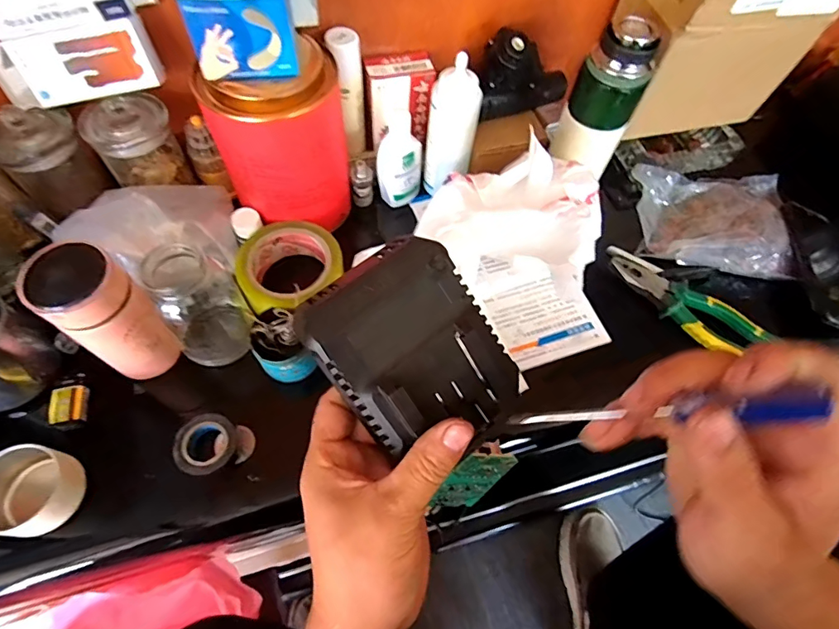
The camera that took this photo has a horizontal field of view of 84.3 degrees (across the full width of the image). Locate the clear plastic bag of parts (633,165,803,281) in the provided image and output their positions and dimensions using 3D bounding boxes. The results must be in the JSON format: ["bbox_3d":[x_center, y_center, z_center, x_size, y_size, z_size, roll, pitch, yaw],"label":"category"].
[{"bbox_3d":[0.359,-0.111,0.538,0.220,0.045,0.146,-8,61,-8],"label":"clear plastic bag of parts"}]

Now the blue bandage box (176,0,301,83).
[{"bbox_3d":[-0.135,-0.224,0.346,0.077,0.097,0.022,-18,63,-13],"label":"blue bandage box"}]

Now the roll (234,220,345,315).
[{"bbox_3d":[-0.132,-0.046,0.483,0.104,0.042,0.095,1,60,-2],"label":"roll"}]

